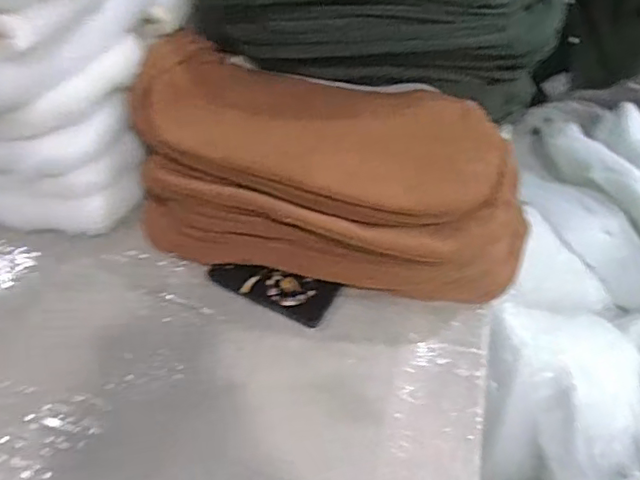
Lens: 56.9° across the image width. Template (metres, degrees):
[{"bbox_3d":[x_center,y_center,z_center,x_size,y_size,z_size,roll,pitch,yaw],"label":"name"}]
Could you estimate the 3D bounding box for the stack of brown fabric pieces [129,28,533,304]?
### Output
[{"bbox_3d":[0.007,-0.095,0.772,0.507,0.163,0.260,12,53,12],"label":"stack of brown fabric pieces"}]

